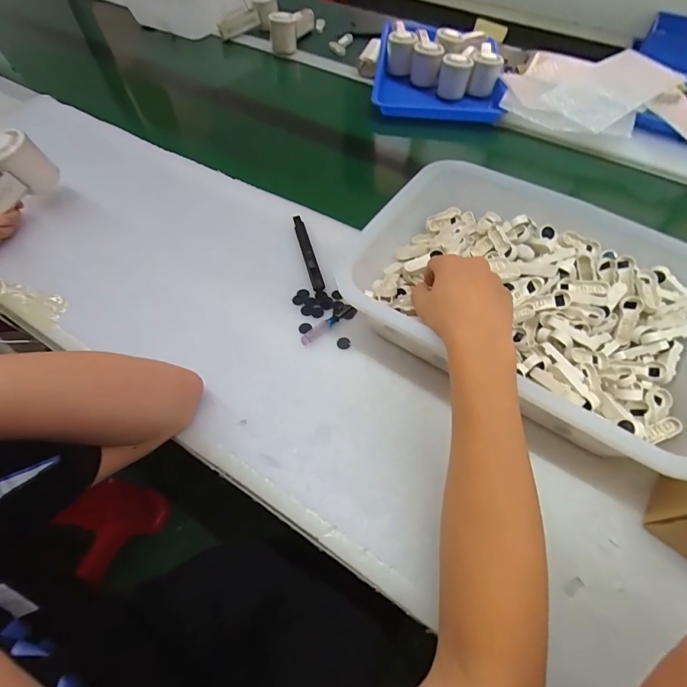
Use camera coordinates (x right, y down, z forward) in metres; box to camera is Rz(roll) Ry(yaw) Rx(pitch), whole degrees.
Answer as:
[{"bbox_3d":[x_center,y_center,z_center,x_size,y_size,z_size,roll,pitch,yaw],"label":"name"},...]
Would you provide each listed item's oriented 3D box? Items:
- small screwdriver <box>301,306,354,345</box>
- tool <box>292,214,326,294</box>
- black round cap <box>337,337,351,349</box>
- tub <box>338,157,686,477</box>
[{"bbox_3d":[-0.018,-0.022,0.422,0.013,0.008,0.074,40,65,22],"label":"small screwdriver"},{"bbox_3d":[-0.047,-0.121,0.485,0.014,0.012,0.136,-13,59,-9],"label":"tool"},{"bbox_3d":[0.000,0.000,0.418,0.015,0.004,0.017,2,59,2],"label":"black round cap"},{"bbox_3d":[0.205,-0.056,0.402,0.363,0.077,0.285,35,63,19],"label":"tub"}]

